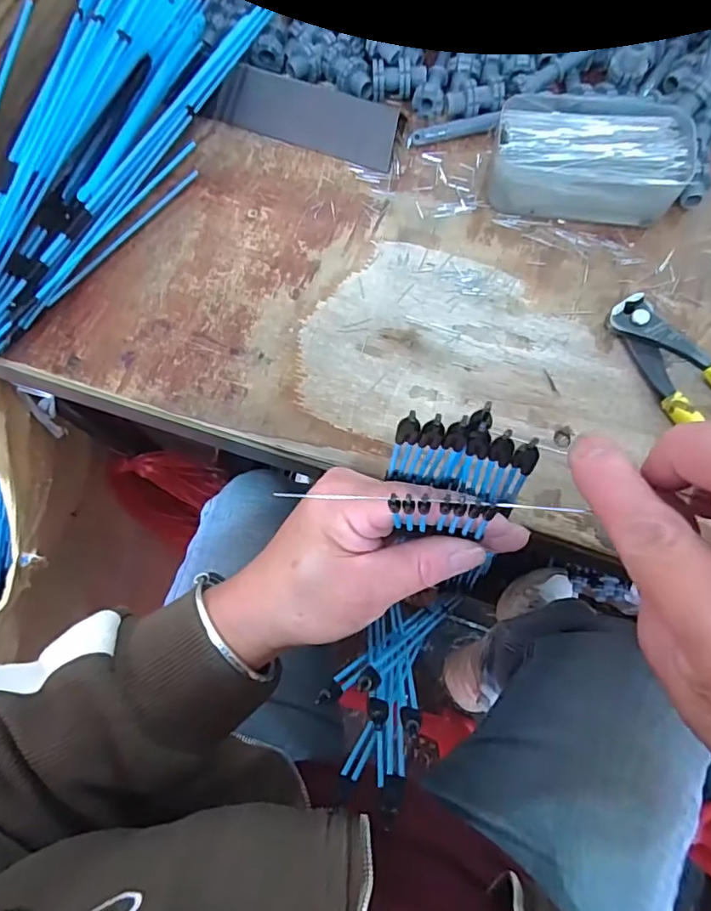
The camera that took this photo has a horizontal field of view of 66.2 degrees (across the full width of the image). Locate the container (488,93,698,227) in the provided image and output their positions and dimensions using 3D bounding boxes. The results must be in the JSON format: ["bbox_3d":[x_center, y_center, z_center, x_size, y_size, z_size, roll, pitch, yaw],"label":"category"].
[{"bbox_3d":[0.147,-0.193,0.351,0.117,0.034,0.078,3,73,3],"label":"container"}]

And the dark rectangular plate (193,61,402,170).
[{"bbox_3d":[-0.036,-0.231,0.370,0.131,0.007,0.038,21,116,7],"label":"dark rectangular plate"}]

